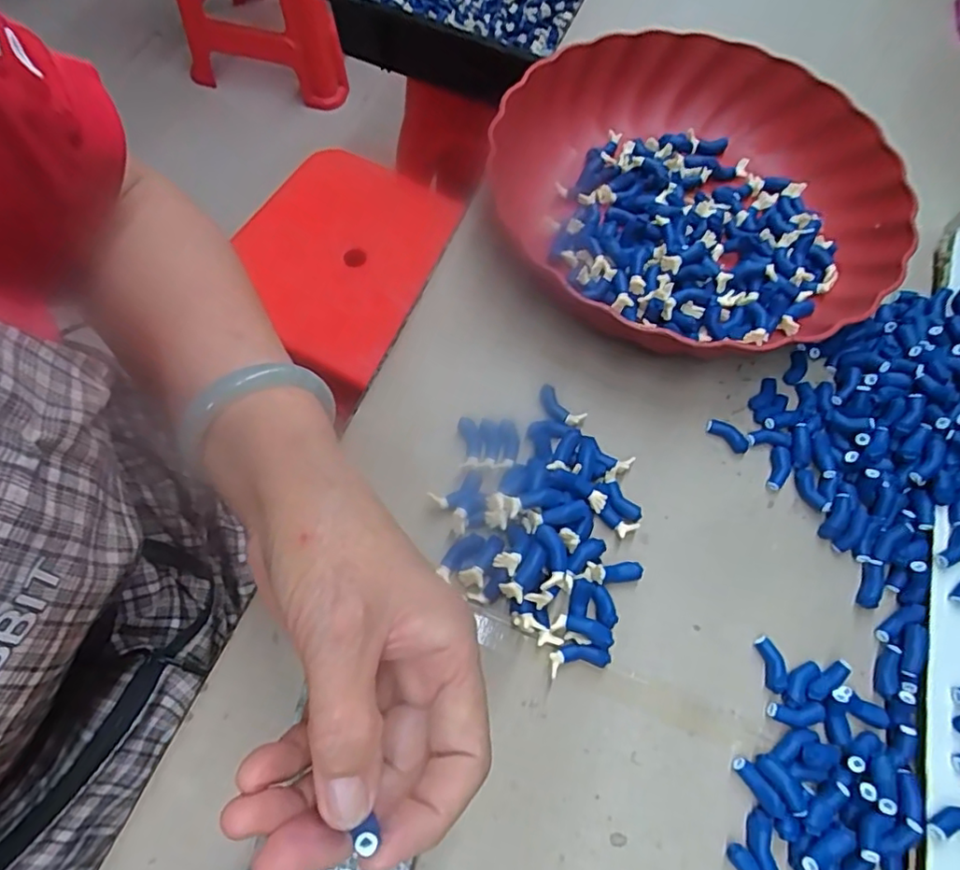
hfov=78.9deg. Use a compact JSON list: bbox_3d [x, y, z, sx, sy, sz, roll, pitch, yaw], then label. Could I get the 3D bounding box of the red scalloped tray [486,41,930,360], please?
[{"bbox_3d":[0.133,-0.154,0.372,0.237,0.048,0.242,-27,69,-14],"label":"red scalloped tray"}]

